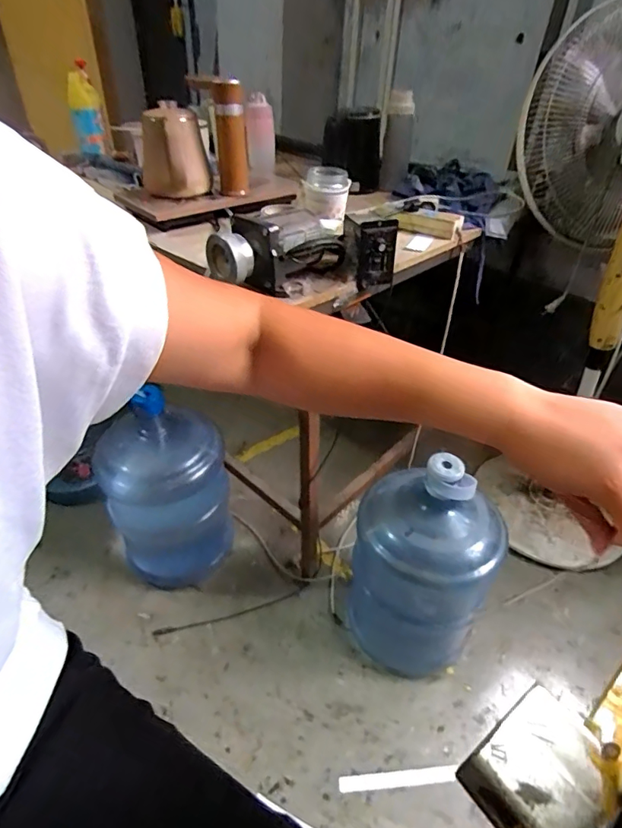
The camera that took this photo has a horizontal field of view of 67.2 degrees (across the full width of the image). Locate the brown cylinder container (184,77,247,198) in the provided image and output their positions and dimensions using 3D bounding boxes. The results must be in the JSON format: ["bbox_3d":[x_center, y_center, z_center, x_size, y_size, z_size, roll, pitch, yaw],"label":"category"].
[{"bbox_3d":[-0.181,-0.551,0.949,0.045,0.206,0.120,-27,46,-33],"label":"brown cylinder container"}]

